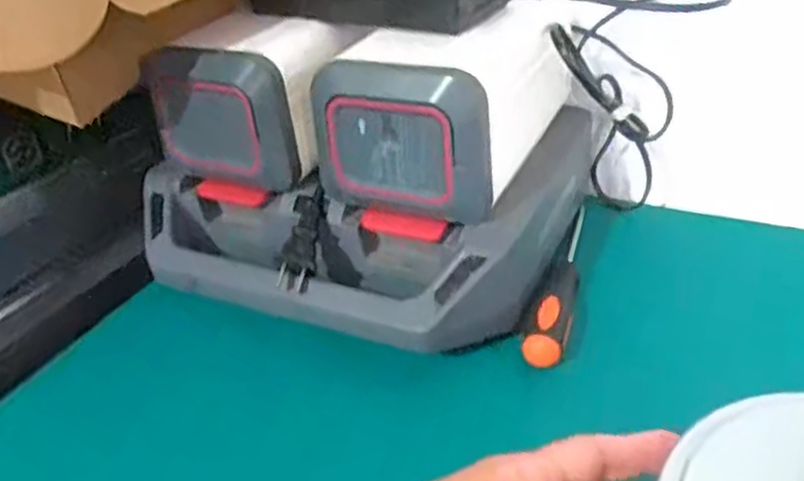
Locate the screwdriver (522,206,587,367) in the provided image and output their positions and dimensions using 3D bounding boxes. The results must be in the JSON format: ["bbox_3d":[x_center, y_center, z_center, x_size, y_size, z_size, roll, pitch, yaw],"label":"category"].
[{"bbox_3d":[0.113,0.021,0.467,0.022,0.020,0.173,9,35,22],"label":"screwdriver"}]

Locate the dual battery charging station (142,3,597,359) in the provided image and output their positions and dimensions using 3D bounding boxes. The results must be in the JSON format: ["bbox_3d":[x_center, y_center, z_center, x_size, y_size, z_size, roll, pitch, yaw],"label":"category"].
[{"bbox_3d":[-0.017,-0.065,0.490,0.257,0.168,0.236,14,37,28],"label":"dual battery charging station"}]

